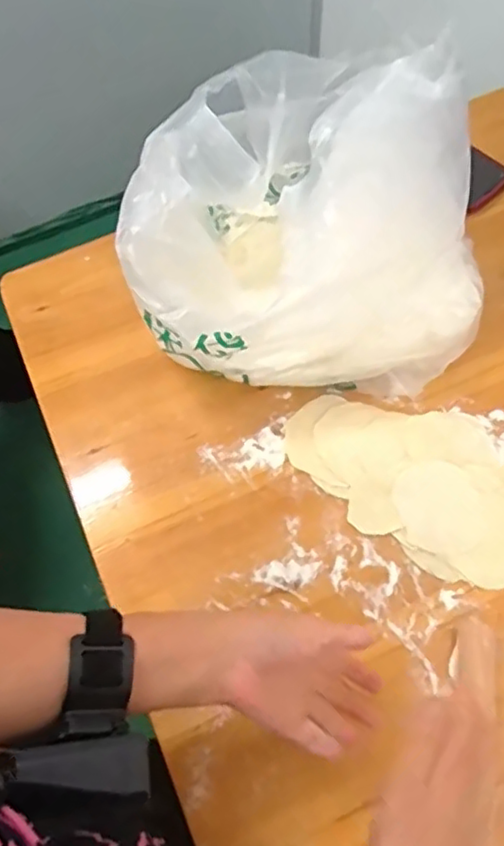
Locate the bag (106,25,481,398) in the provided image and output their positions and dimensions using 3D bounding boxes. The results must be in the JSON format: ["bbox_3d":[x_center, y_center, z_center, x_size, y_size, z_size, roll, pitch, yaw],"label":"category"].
[{"bbox_3d":[0.051,-0.181,0.594,0.311,0.209,0.265,-3,66,1],"label":"bag"}]

